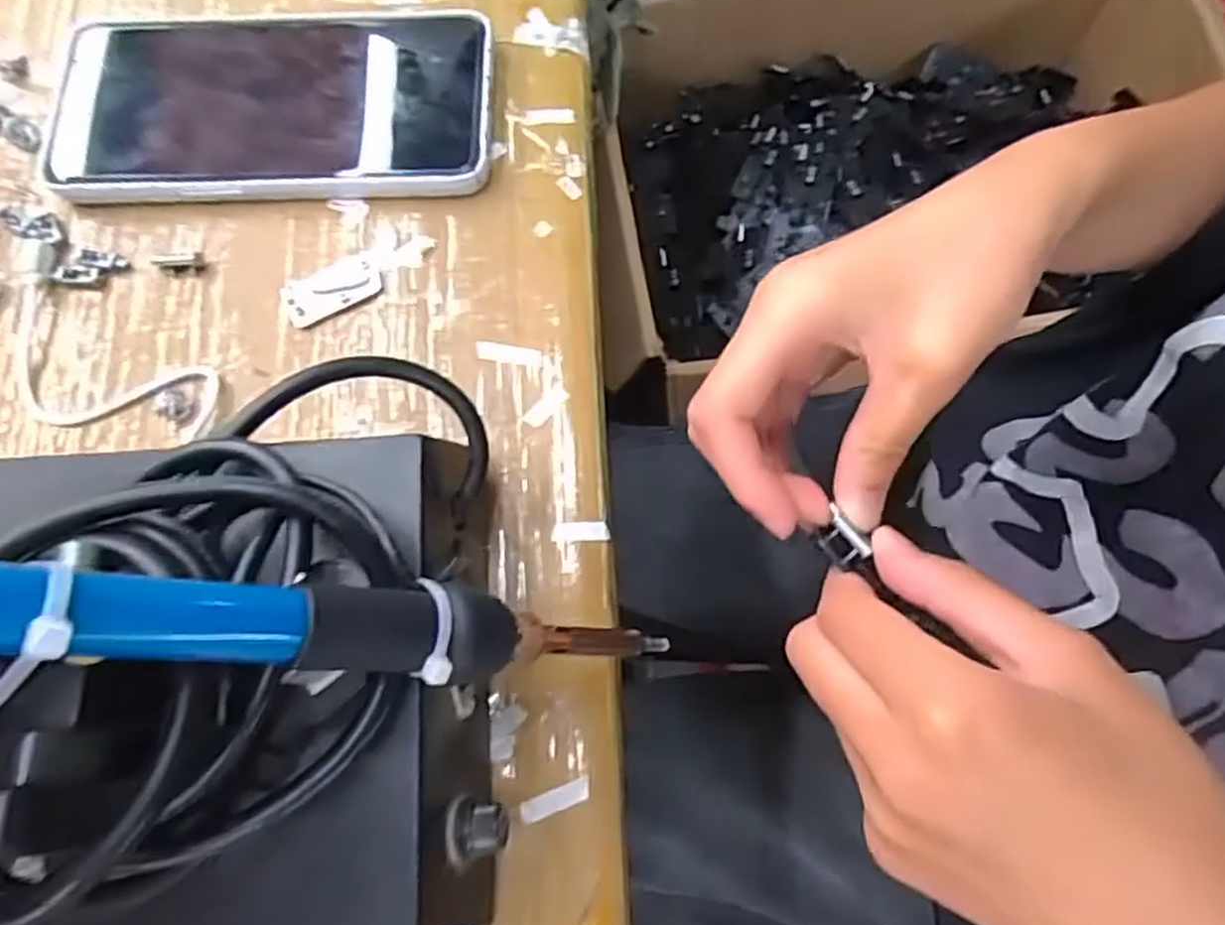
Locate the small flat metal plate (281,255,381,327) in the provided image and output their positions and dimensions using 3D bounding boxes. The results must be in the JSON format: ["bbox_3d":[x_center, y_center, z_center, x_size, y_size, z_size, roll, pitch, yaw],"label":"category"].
[{"bbox_3d":[-0.101,-0.062,0.273,0.034,0.006,0.016,-27,75,-8],"label":"small flat metal plate"}]

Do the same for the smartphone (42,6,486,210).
[{"bbox_3d":[-0.135,-0.139,0.292,0.176,0.015,0.083,0,73,0],"label":"smartphone"}]

